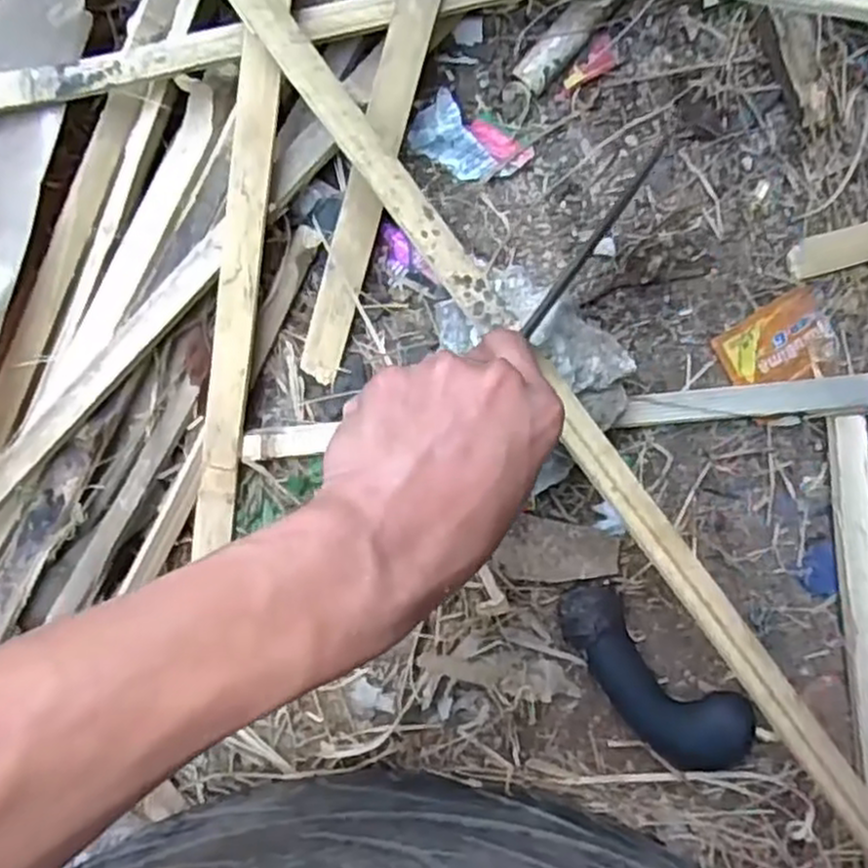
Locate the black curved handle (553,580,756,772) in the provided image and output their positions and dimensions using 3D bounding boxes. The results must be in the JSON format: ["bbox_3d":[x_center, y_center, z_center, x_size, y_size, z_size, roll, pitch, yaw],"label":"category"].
[{"bbox_3d":[0.128,0.148,0.449,0.145,0.033,0.054,41,89,-1],"label":"black curved handle"}]

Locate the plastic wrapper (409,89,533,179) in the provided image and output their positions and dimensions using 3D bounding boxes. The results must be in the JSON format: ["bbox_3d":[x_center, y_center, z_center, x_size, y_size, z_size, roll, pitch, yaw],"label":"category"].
[{"bbox_3d":[0.022,-0.173,0.447,0.067,0.015,0.039,32,89,-1],"label":"plastic wrapper"}]

